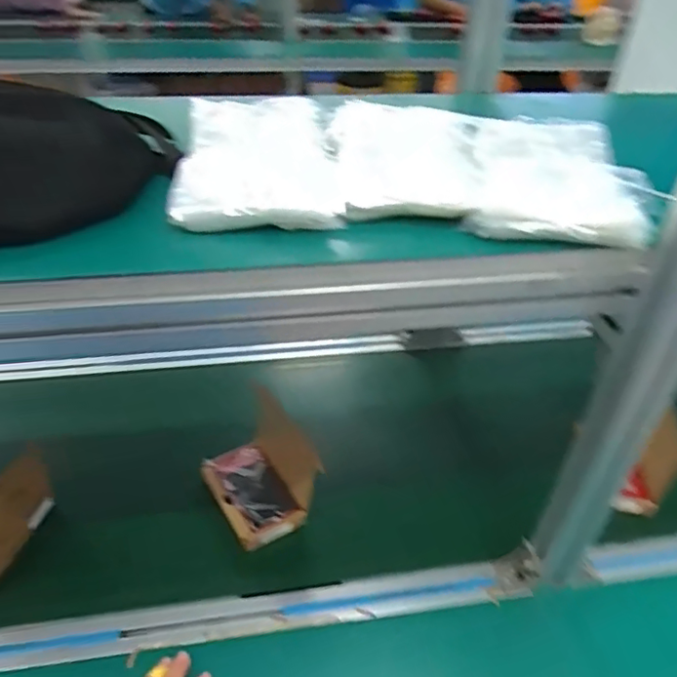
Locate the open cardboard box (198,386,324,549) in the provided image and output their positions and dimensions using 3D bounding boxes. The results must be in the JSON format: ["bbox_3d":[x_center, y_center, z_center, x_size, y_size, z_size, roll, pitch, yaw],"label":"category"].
[{"bbox_3d":[-0.100,0.163,0.756,0.134,0.048,0.176,-20,44,-27],"label":"open cardboard box"}]

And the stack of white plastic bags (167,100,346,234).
[{"bbox_3d":[-0.066,-0.149,0.481,0.124,0.039,0.166,-1,38,-6],"label":"stack of white plastic bags"}]

